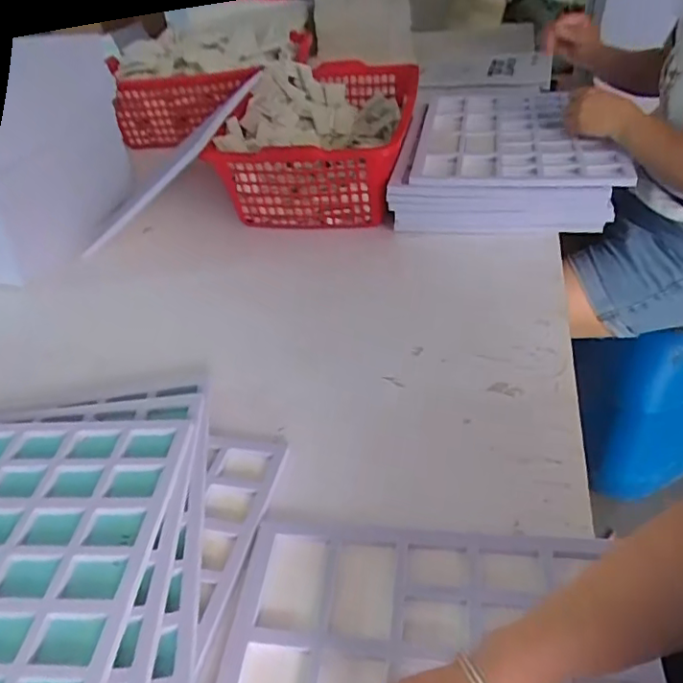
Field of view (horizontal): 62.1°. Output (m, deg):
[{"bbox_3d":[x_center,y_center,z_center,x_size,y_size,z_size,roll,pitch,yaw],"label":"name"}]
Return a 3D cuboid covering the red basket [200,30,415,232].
[{"bbox_3d":[-0.024,-0.395,1.129,0.327,0.177,0.443,4,41,13],"label":"red basket"}]

